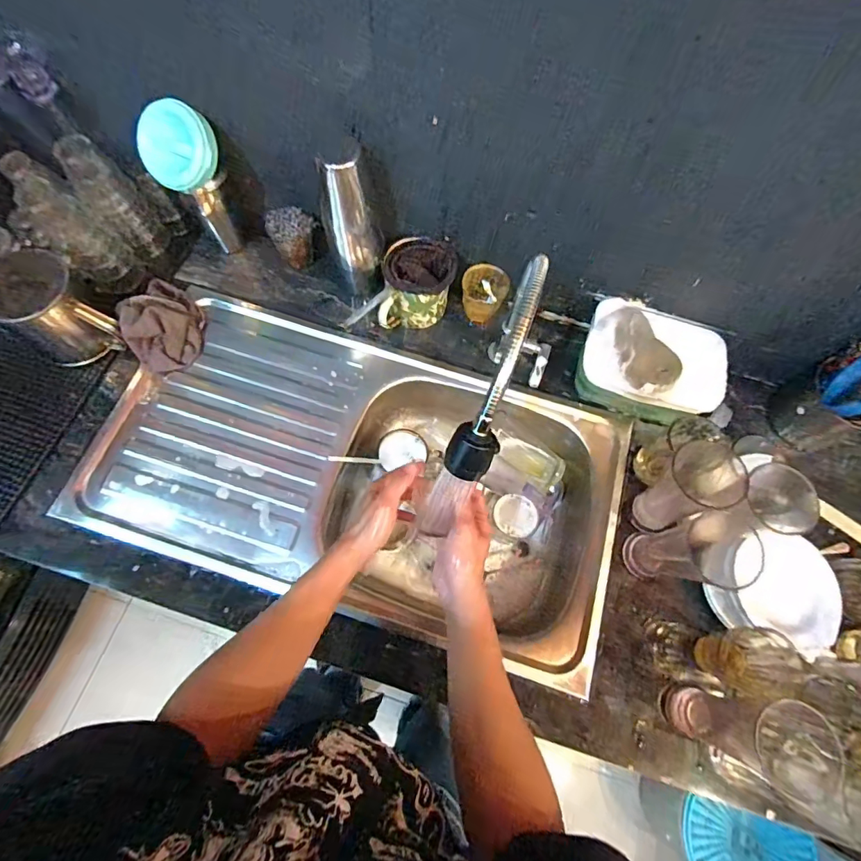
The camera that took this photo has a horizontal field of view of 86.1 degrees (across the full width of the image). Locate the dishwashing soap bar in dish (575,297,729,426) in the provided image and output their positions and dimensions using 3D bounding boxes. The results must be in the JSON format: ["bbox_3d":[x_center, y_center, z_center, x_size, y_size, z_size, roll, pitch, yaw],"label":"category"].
[{"bbox_3d":[0.322,-0.095,0.684,0.199,0.121,0.139,16,70,3],"label":"dishwashing soap bar in dish"}]

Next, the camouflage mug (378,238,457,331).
[{"bbox_3d":[-0.018,-0.218,0.719,0.107,0.089,0.118,4,70,-1],"label":"camouflage mug"}]

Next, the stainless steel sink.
[{"bbox_3d":[-0.095,0.062,0.726,0.730,0.129,0.395,17,70,4],"label":"stainless steel sink"}]

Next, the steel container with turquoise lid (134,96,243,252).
[{"bbox_3d":[-0.341,-0.350,0.692,0.094,0.228,0.081,-31,74,-13],"label":"steel container with turquoise lid"}]

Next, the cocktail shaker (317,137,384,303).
[{"bbox_3d":[-0.114,-0.297,0.675,0.078,0.267,0.065,-7,70,-5],"label":"cocktail shaker"}]

